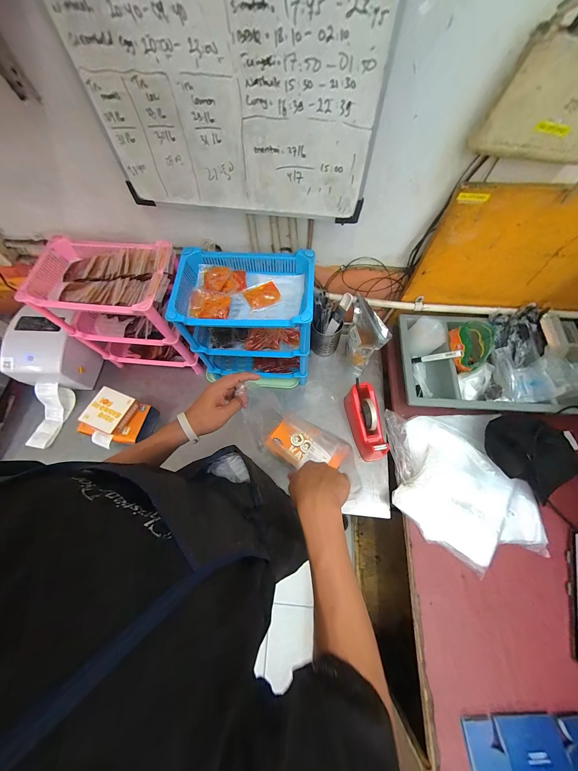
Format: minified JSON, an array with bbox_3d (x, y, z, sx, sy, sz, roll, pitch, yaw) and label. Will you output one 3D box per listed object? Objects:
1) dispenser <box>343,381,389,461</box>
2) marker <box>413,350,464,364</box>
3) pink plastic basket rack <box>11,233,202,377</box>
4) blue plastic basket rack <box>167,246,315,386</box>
[{"bbox_3d":[0.213,0.104,0.724,0.066,0.102,0.200,-7,66,-2],"label":"dispenser"},{"bbox_3d":[0.417,-0.080,0.735,0.014,0.134,0.019,38,66,-27],"label":"marker"},{"bbox_3d":[-0.442,-0.200,0.734,0.354,0.332,0.195,7,66,5],"label":"pink plastic basket rack"},{"bbox_3d":[-0.099,-0.158,0.693,0.305,0.309,0.192,4,66,3],"label":"blue plastic basket rack"}]

